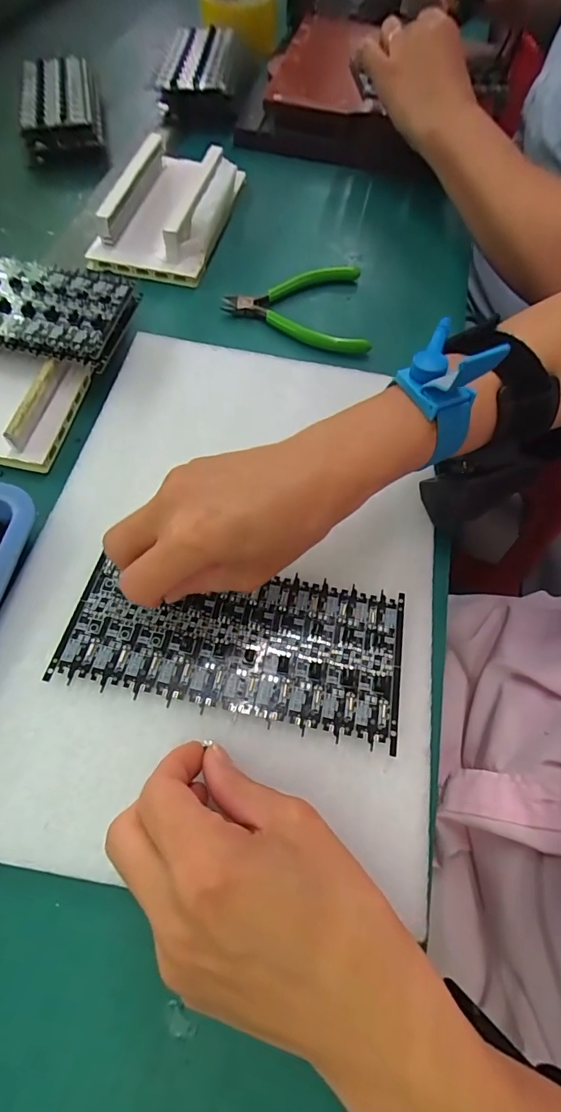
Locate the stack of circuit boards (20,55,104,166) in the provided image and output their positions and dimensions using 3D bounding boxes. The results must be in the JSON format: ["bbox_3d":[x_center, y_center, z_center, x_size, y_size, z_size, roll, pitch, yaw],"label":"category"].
[{"bbox_3d":[-0.225,-0.462,0.477,0.073,0.039,0.155,-10,62,-6],"label":"stack of circuit boards"}]

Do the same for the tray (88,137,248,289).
[{"bbox_3d":[-0.091,-0.299,0.391,0.089,0.038,0.162,12,64,7],"label":"tray"}]

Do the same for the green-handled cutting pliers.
[{"bbox_3d":[0.011,-0.194,0.359,0.108,0.011,0.090,-4,63,-1],"label":"green-handled cutting pliers"}]

